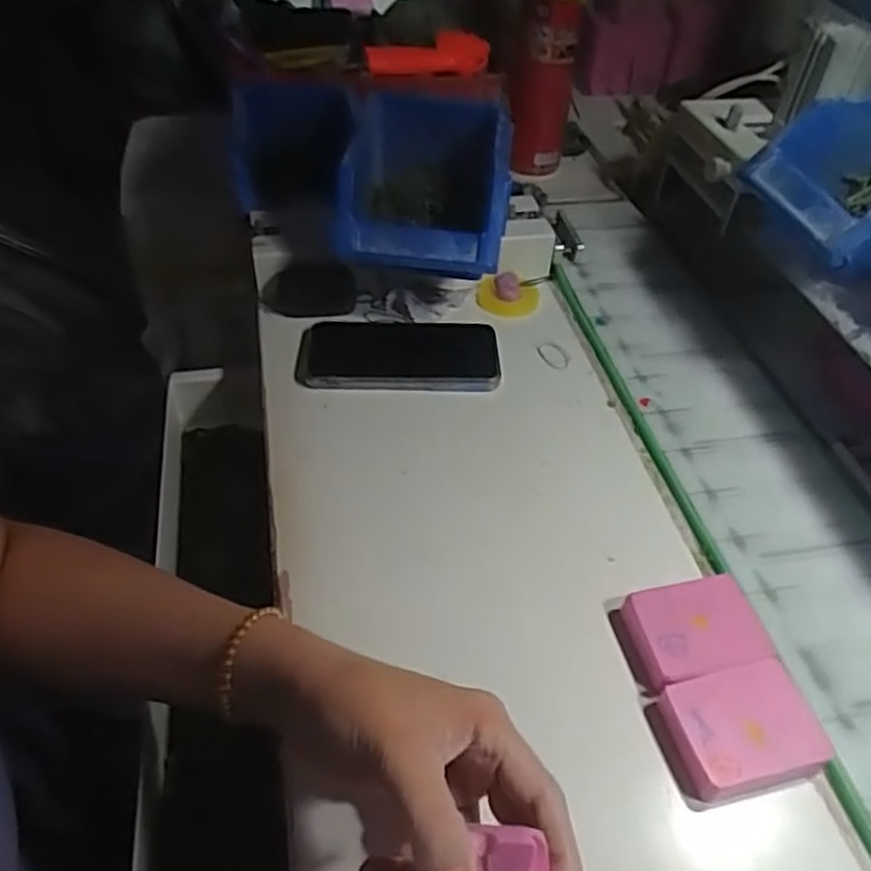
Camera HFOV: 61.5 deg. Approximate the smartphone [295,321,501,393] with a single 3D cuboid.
[{"bbox_3d":[-0.028,-0.064,0.566,0.151,0.011,0.084,1,46,-4],"label":"smartphone"}]

